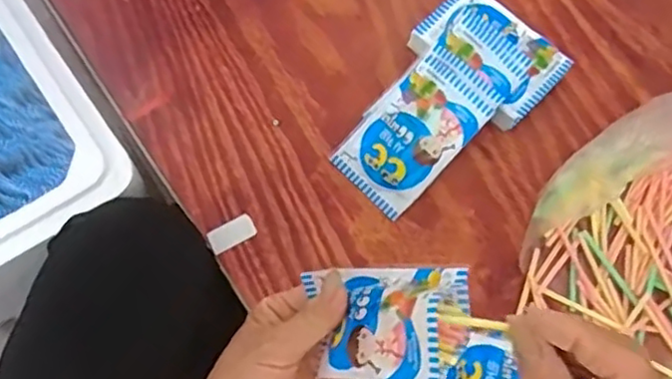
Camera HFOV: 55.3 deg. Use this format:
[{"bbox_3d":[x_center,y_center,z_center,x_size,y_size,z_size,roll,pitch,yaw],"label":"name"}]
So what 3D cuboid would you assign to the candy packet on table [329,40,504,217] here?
[{"bbox_3d":[0.057,-0.043,0.457,0.067,0.013,0.116,44,95,14],"label":"candy packet on table"}]

